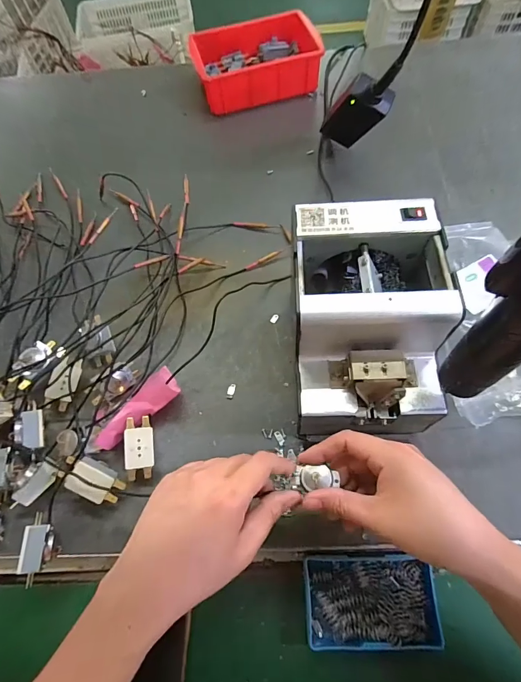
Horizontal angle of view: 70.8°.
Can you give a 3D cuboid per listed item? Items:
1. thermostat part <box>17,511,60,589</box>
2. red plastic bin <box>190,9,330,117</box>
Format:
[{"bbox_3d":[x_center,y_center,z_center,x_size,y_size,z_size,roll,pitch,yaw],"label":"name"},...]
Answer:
[{"bbox_3d":[-0.202,0.191,0.339,0.021,0.030,0.059,-5,65,1],"label":"thermostat part"},{"bbox_3d":[-0.010,-0.476,0.622,0.202,0.057,0.157,-15,65,-4],"label":"red plastic bin"}]

